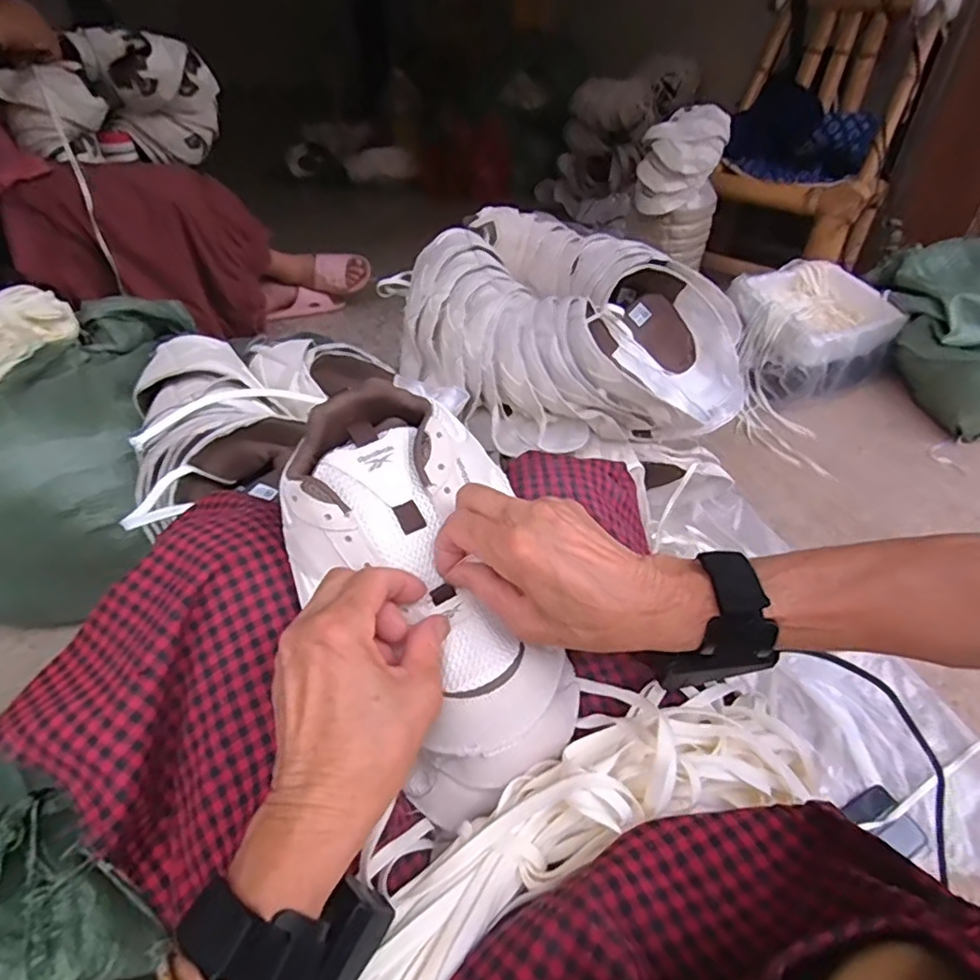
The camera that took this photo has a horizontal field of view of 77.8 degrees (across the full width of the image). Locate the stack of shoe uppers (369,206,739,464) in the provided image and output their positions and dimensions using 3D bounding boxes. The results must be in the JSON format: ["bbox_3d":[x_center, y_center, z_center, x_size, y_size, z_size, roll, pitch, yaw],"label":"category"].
[{"bbox_3d":[0.108,-0.220,0.872,0.461,0.214,0.352,21,43,21],"label":"stack of shoe uppers"}]

